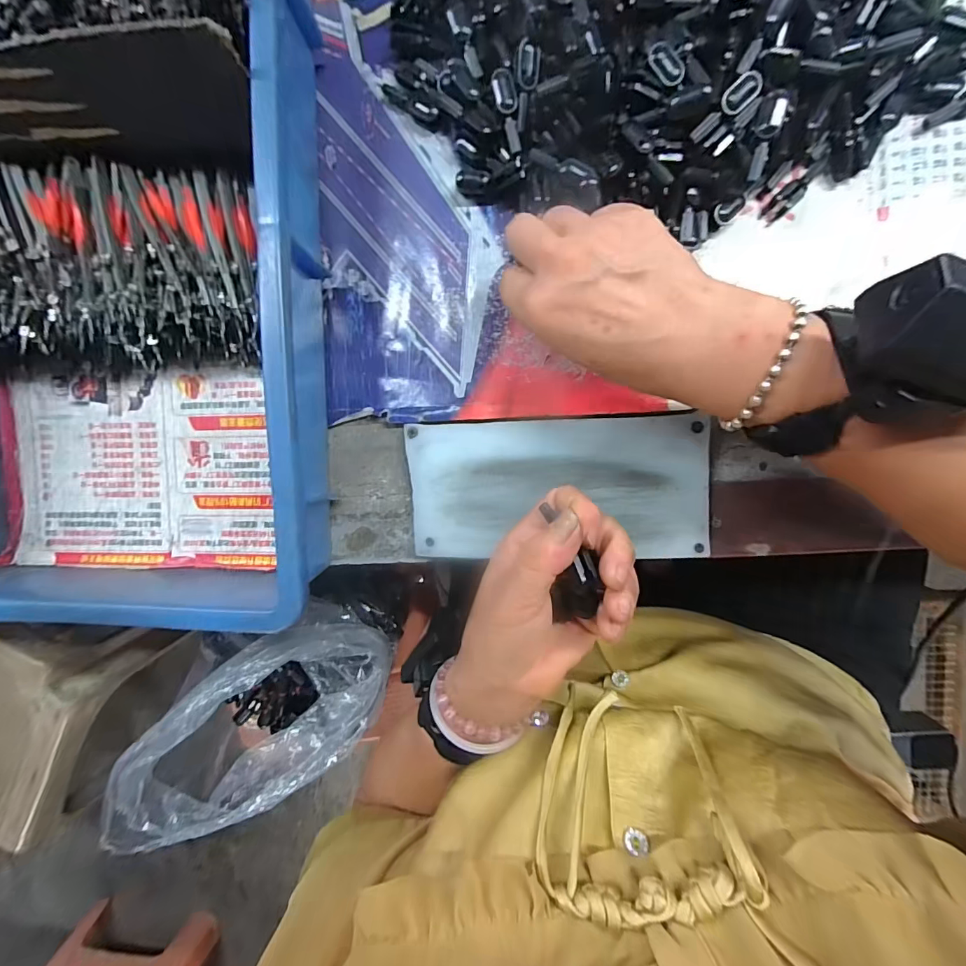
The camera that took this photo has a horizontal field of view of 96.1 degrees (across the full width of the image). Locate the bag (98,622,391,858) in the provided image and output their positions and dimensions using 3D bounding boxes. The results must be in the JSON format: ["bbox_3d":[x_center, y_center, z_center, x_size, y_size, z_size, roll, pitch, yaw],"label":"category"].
[{"bbox_3d":[-0.190,0.210,0.397,0.228,0.136,0.114,-37,90,7],"label":"bag"}]

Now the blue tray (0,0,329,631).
[{"bbox_3d":[-0.251,-0.135,0.274,0.304,0.085,0.424,0,94,6],"label":"blue tray"}]

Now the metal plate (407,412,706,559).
[{"bbox_3d":[0.049,0.004,0.293,0.195,0.004,0.091,-2,94,6],"label":"metal plate"}]

